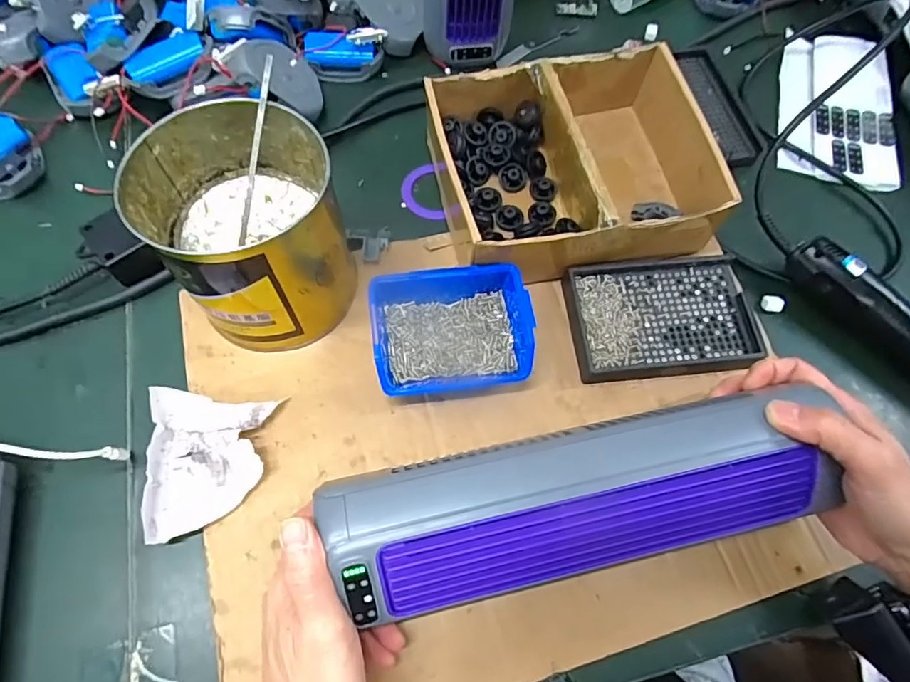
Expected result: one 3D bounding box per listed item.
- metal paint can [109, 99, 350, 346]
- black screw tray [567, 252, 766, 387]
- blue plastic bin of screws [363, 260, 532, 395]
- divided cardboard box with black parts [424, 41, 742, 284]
[{"bbox_3d":[-0.138,-0.076,0.372,0.125,0.117,0.114,1,66,-3],"label":"metal paint can"},{"bbox_3d":[0.162,-0.019,0.418,0.141,0.027,0.094,-5,66,-5],"label":"black screw tray"},{"bbox_3d":[-0.003,-0.008,0.388,0.111,0.046,0.087,-5,66,-5],"label":"blue plastic bin of screws"},{"bbox_3d":[0.092,-0.143,0.432,0.202,0.064,0.175,-10,67,-8],"label":"divided cardboard box with black parts"}]

